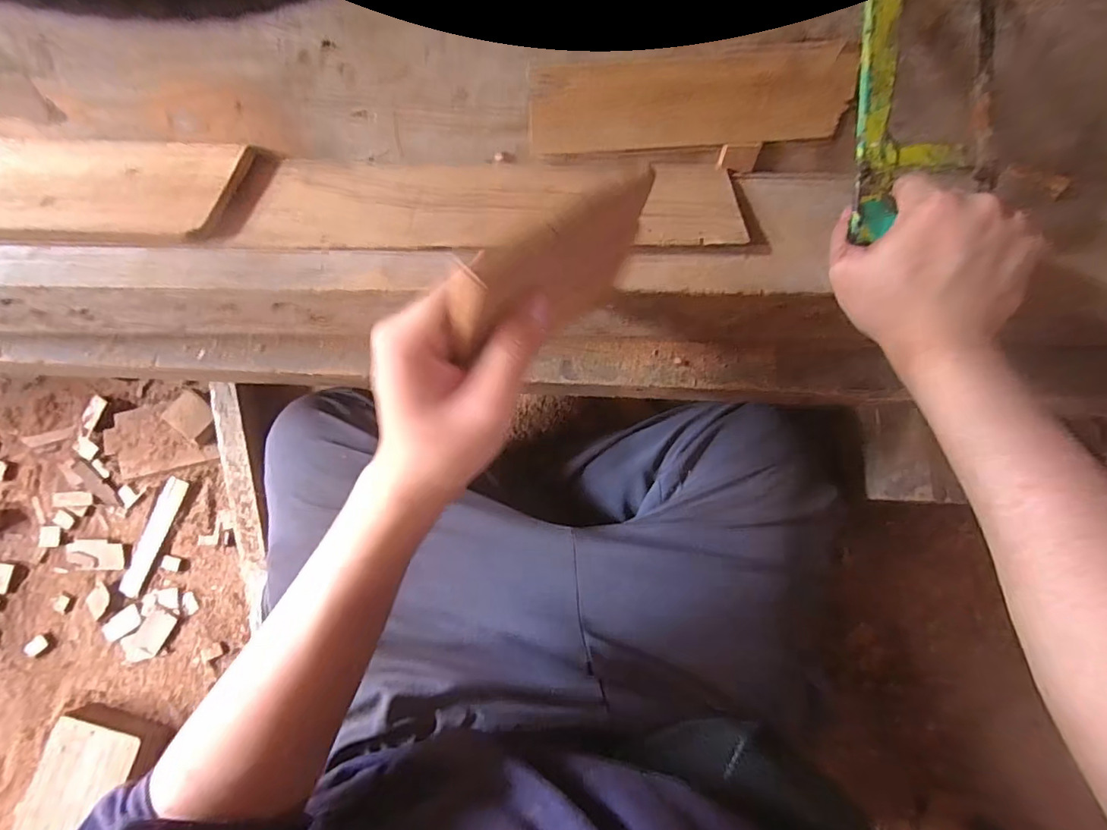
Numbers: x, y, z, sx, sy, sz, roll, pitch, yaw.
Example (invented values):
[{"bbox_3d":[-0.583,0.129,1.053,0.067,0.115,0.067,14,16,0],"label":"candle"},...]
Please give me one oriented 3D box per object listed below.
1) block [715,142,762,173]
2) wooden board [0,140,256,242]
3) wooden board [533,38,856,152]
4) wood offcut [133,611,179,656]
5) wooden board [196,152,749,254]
[{"bbox_3d":[0.154,-0.215,0.423,0.031,0.006,0.021,4,121,4],"label":"block"},{"bbox_3d":[-0.351,-0.174,0.389,0.209,0.008,0.106,2,65,-1],"label":"wooden board"},{"bbox_3d":[0.108,-0.251,0.405,0.249,0.063,0.010,-3,38,2],"label":"wooden board"},{"bbox_3d":[-0.524,0.283,0.667,0.038,0.006,0.052,28,81,4],"label":"wood offcut"},{"bbox_3d":[-0.053,-0.170,0.402,0.390,0.017,0.106,1,59,1],"label":"wooden board"}]

